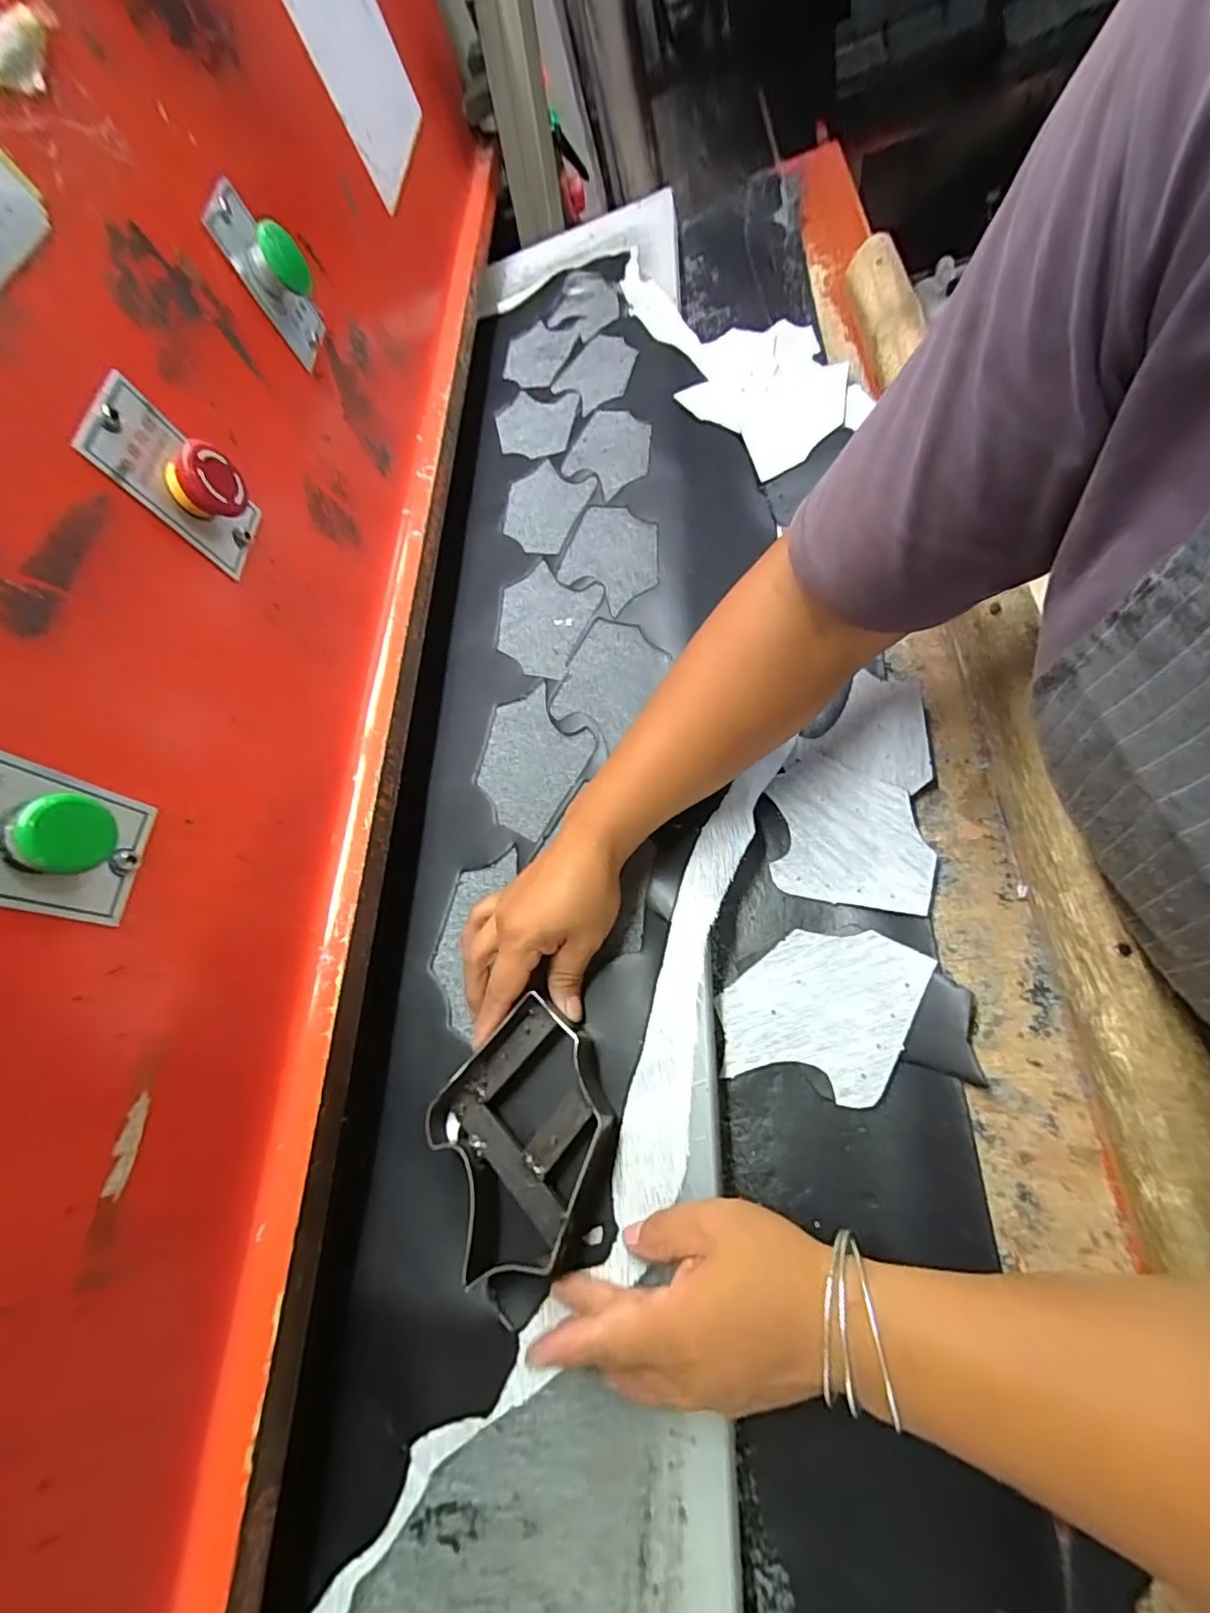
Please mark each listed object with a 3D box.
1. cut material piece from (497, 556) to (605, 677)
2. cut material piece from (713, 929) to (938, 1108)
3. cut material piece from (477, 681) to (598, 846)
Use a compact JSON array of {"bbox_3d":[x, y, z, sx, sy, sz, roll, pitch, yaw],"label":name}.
[{"bbox_3d":[-0.057,-0.177,0.530,0.112,0.004,0.102,35,82,26],"label":"cut material piece"},{"bbox_3d":[0.136,0.129,0.359,0.118,0.008,0.098,1,69,26],"label":"cut material piece"},{"bbox_3d":[-0.062,-0.040,0.472,0.095,0.004,0.119,-38,62,-1],"label":"cut material piece"}]

